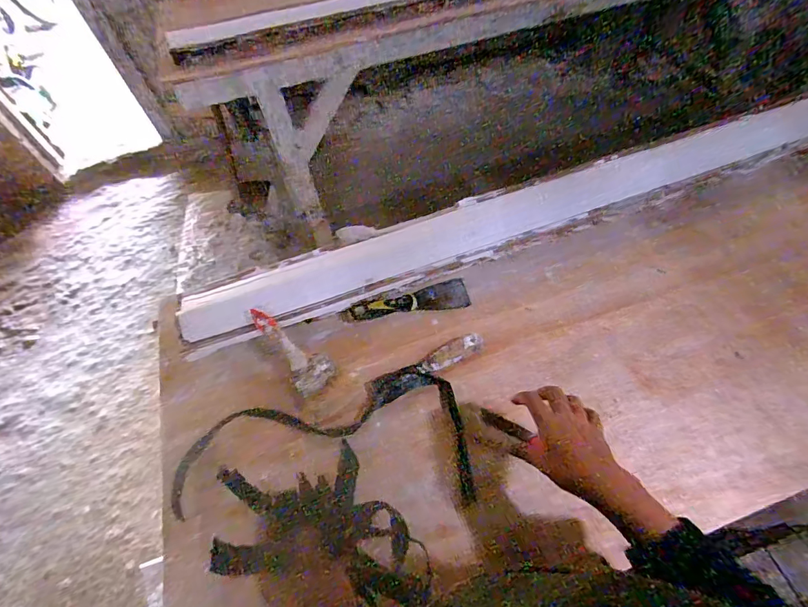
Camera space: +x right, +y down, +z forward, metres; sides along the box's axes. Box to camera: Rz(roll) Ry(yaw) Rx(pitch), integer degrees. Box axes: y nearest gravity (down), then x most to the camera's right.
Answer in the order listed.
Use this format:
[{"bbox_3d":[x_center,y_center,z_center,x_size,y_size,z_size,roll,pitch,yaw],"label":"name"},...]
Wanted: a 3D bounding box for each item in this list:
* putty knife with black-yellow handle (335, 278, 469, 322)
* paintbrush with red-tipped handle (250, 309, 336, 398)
[{"bbox_3d":[0.001,-0.003,0.711,0.208,0.022,0.045,-9,89,-7],"label":"putty knife with black-yellow handle"},{"bbox_3d":[-0.168,0.065,0.634,0.059,0.024,0.153,-40,80,-21],"label":"paintbrush with red-tipped handle"}]

